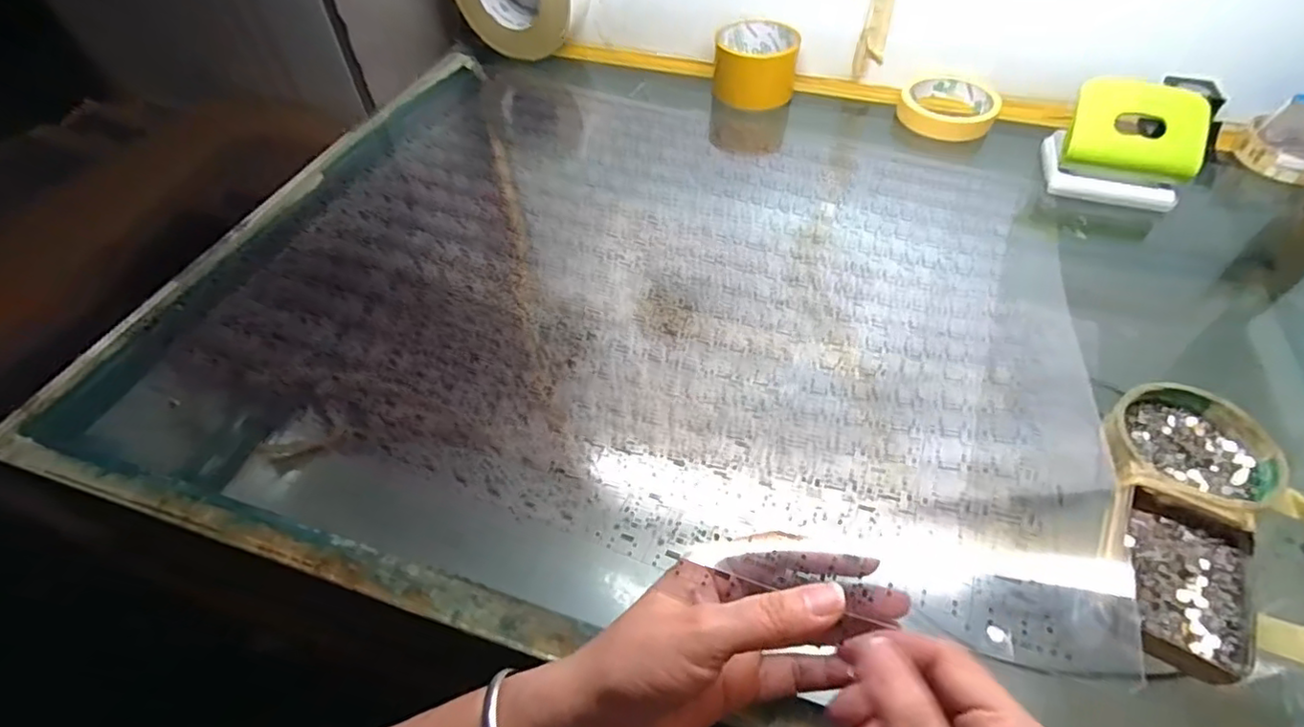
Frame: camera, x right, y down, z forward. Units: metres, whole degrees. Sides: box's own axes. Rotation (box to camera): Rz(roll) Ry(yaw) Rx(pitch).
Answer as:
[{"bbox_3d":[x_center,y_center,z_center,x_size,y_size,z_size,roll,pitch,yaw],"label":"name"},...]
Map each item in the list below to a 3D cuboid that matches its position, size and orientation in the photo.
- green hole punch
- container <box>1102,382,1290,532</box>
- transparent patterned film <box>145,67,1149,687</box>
[{"bbox_3d":[0.402,-0.189,0.514,0.101,0.073,0.068,15,53,12],"label":"green hole punch"},{"bbox_3d":[0.313,0.051,0.351,0.086,0.016,0.085,0,51,1],"label":"container"},{"bbox_3d":[-0.006,-0.108,0.474,0.599,0.081,0.490,18,54,15],"label":"transparent patterned film"}]

